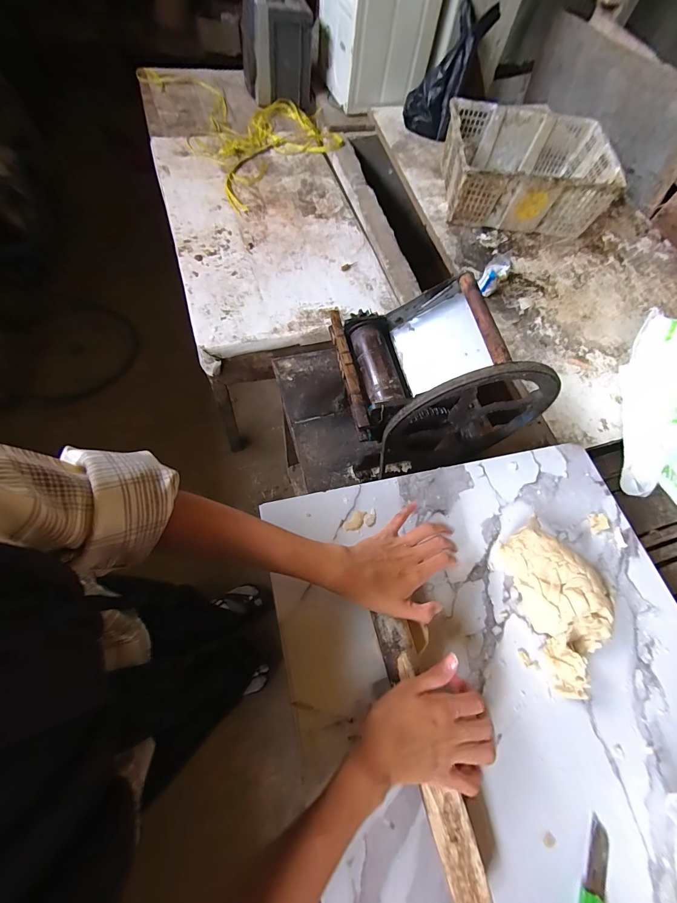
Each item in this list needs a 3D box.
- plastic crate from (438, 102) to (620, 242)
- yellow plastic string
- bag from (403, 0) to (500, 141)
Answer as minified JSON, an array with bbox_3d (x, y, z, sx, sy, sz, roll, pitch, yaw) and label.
[{"bbox_3d":[0.558,-0.850,1.101,0.475,0.184,0.337,4,64,-1],"label":"plastic crate"},{"bbox_3d":[-0.307,-1.148,1.251,0.486,0.051,0.798,-28,69,-16],"label":"yellow plastic string"},{"bbox_3d":[0.353,-1.225,1.157,0.178,0.341,0.086,45,32,17],"label":"bag"}]

